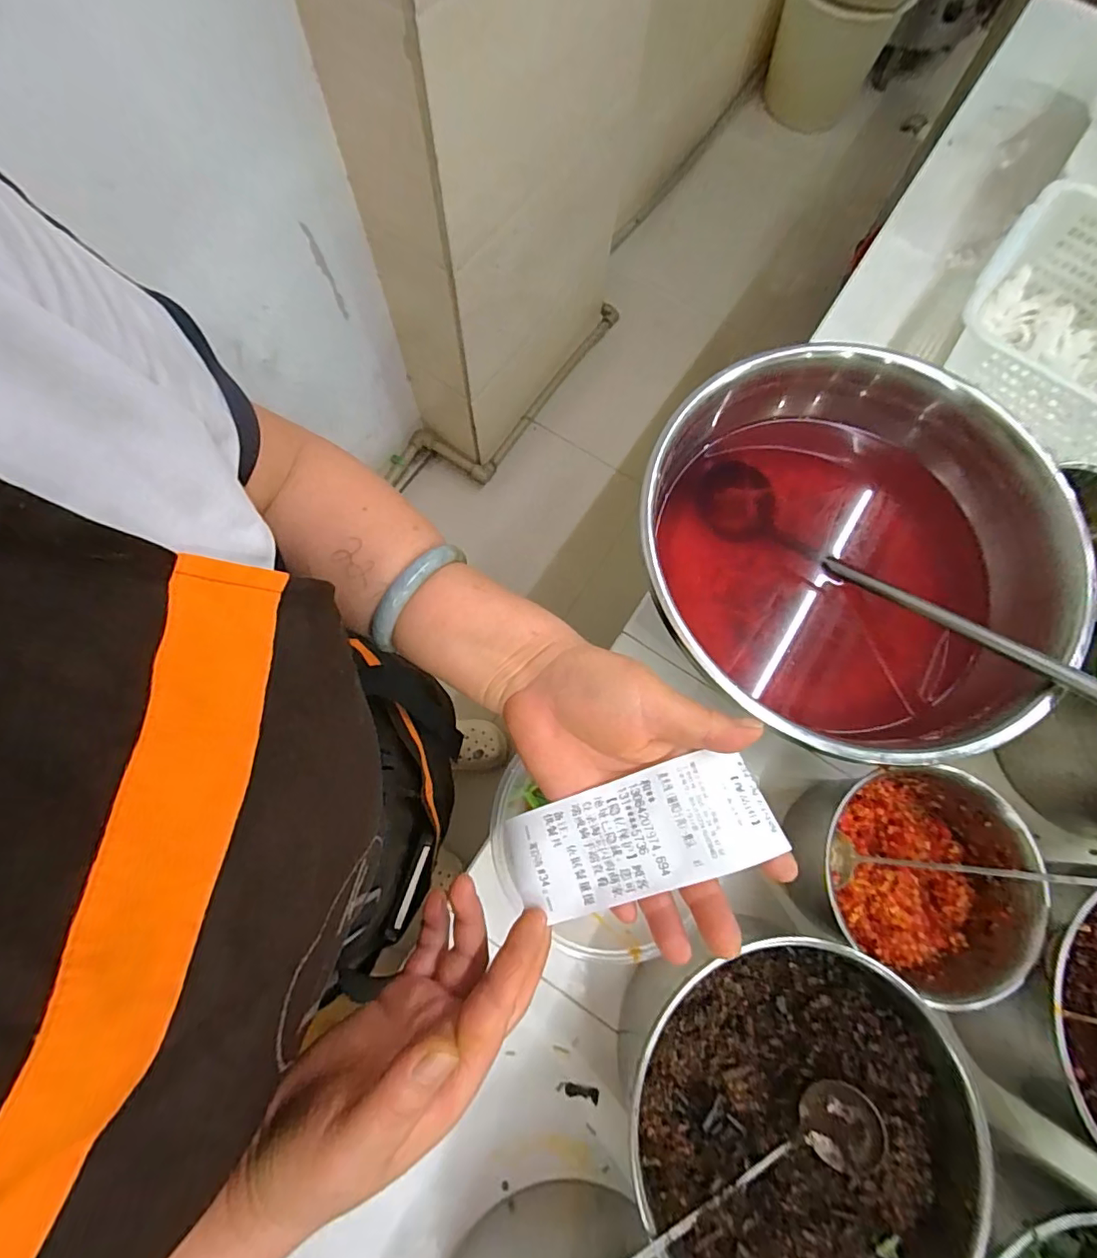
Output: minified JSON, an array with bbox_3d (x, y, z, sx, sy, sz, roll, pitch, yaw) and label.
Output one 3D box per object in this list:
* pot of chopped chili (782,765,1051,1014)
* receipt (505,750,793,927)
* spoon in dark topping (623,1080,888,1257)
[{"bbox_3d":[0.287,0.196,0.435,0.145,0.106,0.145,0,76,-1],"label":"pot of chopped chili"},{"bbox_3d":[0.042,0.103,0.272,0.131,0.020,0.054,-21,77,14],"label":"receipt"},{"bbox_3d":[0.090,0.343,0.322,0.257,0.049,0.047,-7,75,-22],"label":"spoon in dark topping"}]

